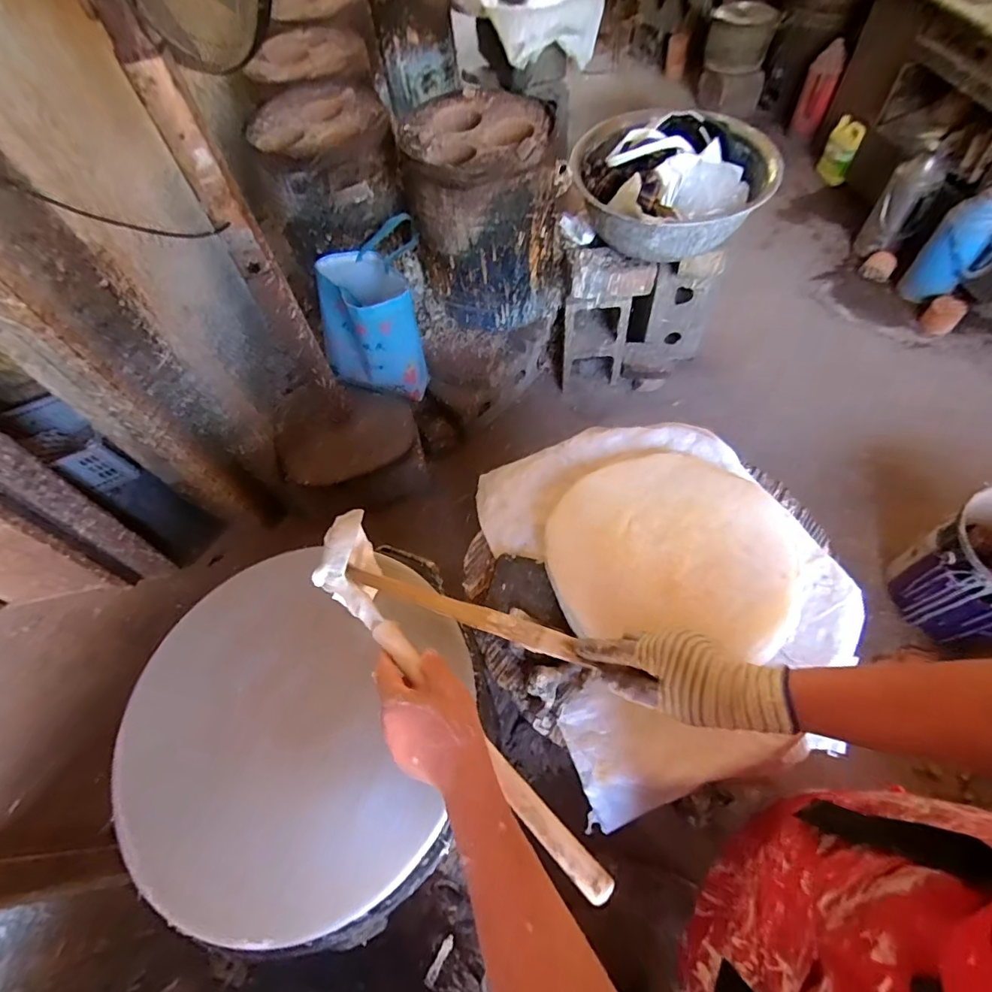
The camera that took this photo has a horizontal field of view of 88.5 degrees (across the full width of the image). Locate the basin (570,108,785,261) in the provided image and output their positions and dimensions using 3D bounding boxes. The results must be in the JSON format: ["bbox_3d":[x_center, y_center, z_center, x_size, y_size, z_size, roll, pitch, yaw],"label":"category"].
[{"bbox_3d":[0.468,-0.847,1.410,0.512,0.227,0.512,-1,57,2],"label":"basin"}]

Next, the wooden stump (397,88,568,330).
[{"bbox_3d":[-0.015,-0.755,1.414,0.418,0.472,0.359,-5,57,-1],"label":"wooden stump"}]

